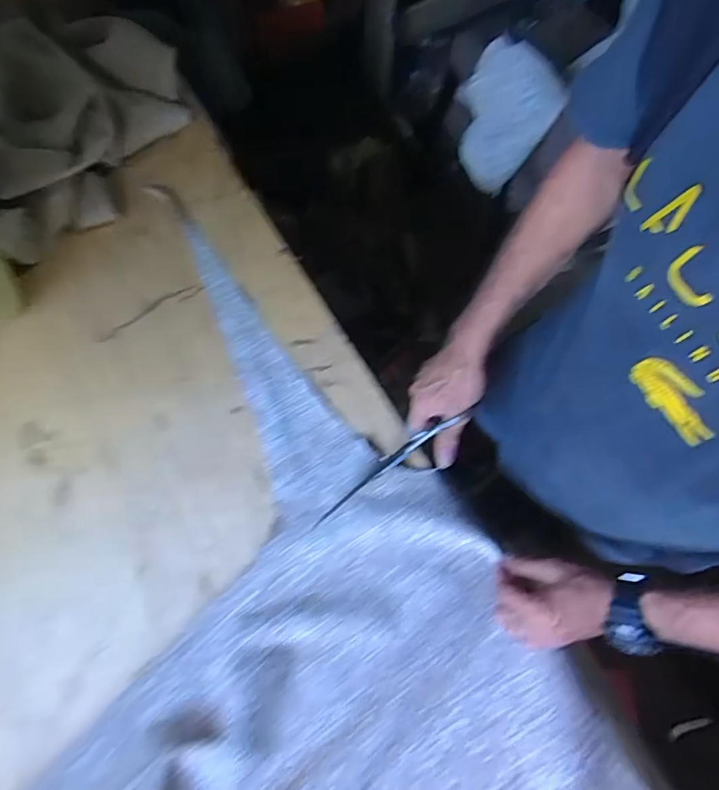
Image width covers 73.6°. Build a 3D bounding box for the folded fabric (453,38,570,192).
[{"bbox_3d":[0.263,-0.523,0.899,0.219,0.063,0.192,-46,75,19],"label":"folded fabric"}]

